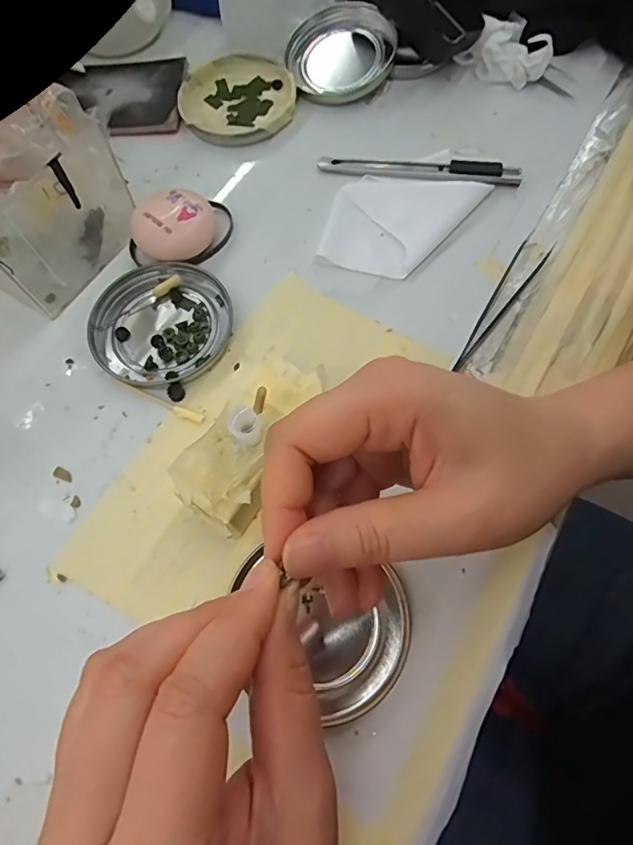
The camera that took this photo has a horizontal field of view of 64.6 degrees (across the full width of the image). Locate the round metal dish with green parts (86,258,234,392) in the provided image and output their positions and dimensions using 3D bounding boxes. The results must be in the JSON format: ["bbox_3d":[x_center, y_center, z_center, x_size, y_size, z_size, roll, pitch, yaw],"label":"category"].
[{"bbox_3d":[-0.088,-0.057,0.285,0.077,0.009,0.076,-1,69,2],"label":"round metal dish with green parts"}]

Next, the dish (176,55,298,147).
[{"bbox_3d":[-0.054,-0.224,0.349,0.079,0.007,0.078,-1,69,2],"label":"dish"}]

